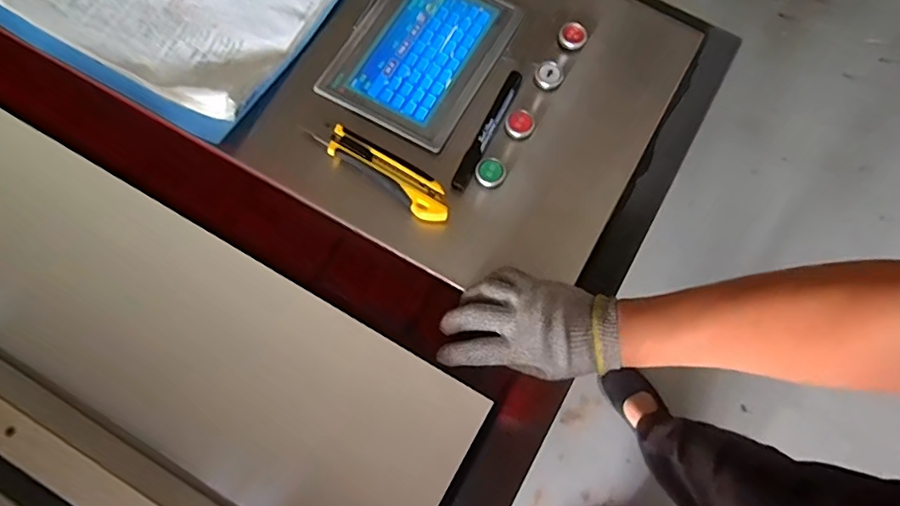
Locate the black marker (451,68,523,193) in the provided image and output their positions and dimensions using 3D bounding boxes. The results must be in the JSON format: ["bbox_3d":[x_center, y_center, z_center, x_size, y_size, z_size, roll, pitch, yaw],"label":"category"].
[{"bbox_3d":[0.038,-0.123,0.530,0.016,0.016,0.140,27,77,7],"label":"black marker"}]

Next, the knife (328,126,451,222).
[{"bbox_3d":[-0.055,-0.075,0.498,0.132,0.011,0.035,36,78,9],"label":"knife"}]

